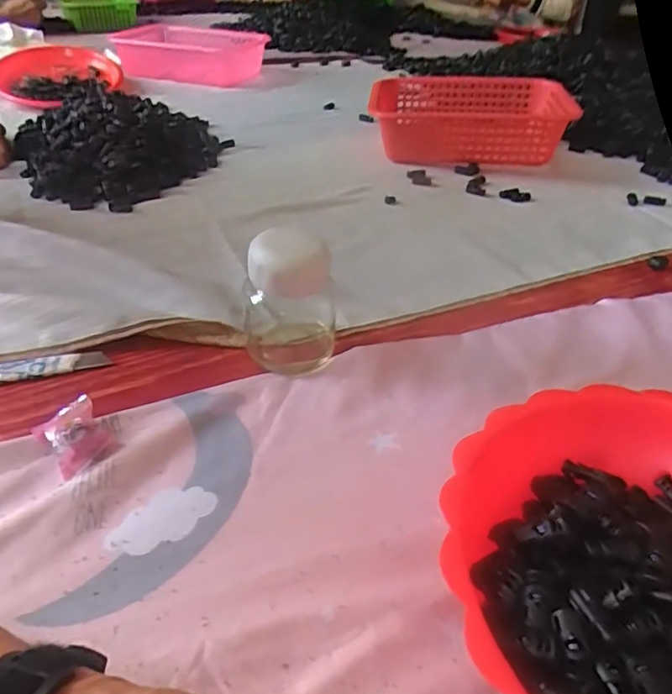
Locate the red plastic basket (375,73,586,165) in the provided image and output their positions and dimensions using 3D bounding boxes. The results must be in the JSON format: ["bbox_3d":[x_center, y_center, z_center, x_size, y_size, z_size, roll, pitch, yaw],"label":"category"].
[{"bbox_3d":[0.208,-0.357,0.881,0.293,0.088,0.190,1,38,-1],"label":"red plastic basket"}]

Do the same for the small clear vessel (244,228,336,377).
[{"bbox_3d":[-0.038,-0.041,0.453,0.074,0.111,0.068,-3,39,-6],"label":"small clear vessel"}]

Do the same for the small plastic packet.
[{"bbox_3d":[-0.185,0.063,0.396,0.040,0.020,0.057,-30,48,-33],"label":"small plastic packet"}]

